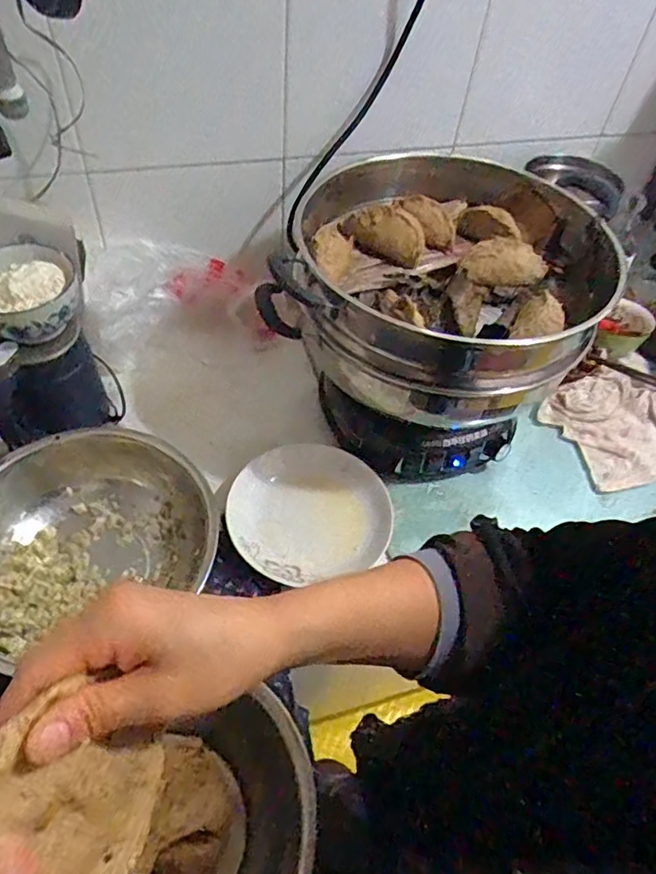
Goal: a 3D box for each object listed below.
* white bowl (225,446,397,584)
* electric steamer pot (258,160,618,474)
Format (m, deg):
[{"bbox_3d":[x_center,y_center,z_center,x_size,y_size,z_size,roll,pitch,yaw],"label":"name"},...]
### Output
[{"bbox_3d":[-0.020,0.089,0.714,0.195,0.034,0.171,-13,54,-16],"label":"white bowl"},{"bbox_3d":[0.138,-0.163,0.768,0.358,0.273,0.409,15,52,6],"label":"electric steamer pot"}]

